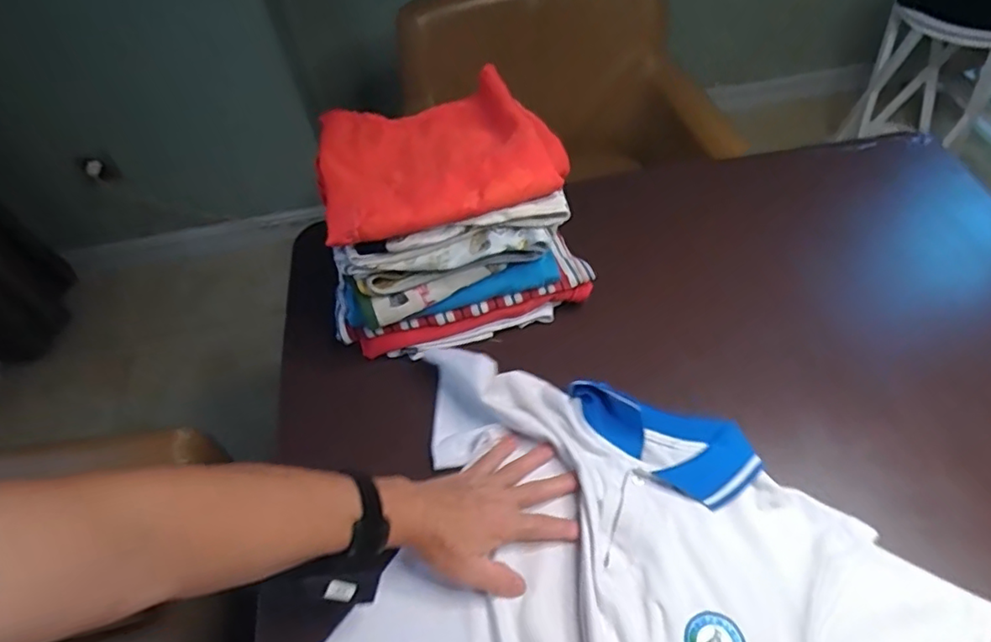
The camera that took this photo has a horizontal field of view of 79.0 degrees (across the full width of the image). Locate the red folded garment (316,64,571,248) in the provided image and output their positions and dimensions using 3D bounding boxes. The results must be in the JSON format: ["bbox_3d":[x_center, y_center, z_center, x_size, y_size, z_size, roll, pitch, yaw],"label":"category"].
[{"bbox_3d":[-0.066,-0.184,0.651,0.254,0.046,0.185,-18,53,-7],"label":"red folded garment"}]

